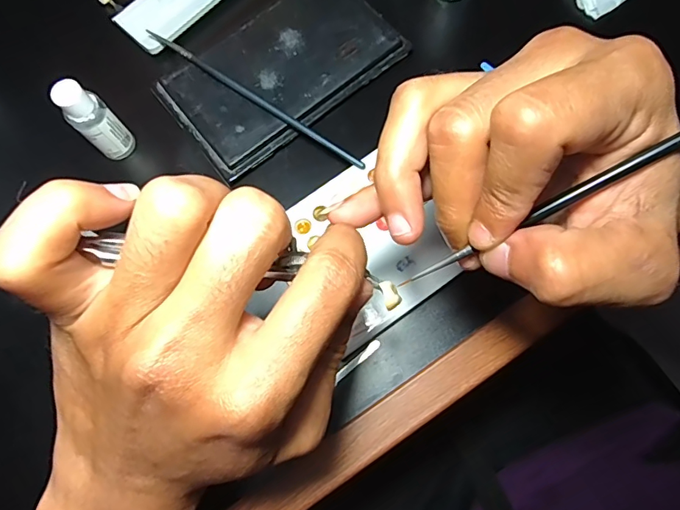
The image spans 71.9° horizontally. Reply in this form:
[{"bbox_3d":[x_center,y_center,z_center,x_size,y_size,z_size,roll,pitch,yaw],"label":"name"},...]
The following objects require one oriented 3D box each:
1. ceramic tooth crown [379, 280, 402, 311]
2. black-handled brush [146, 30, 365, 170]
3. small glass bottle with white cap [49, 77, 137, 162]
[{"bbox_3d":[0.019,0.015,0.182,0.007,0.004,0.011,-28,76,-6],"label":"ceramic tooth crown"},{"bbox_3d":[-0.056,-0.101,0.303,0.170,0.005,0.006,34,78,10],"label":"black-handled brush"},{"bbox_3d":[-0.148,-0.080,0.285,0.018,0.058,0.022,43,80,12],"label":"small glass bottle with white cap"}]

